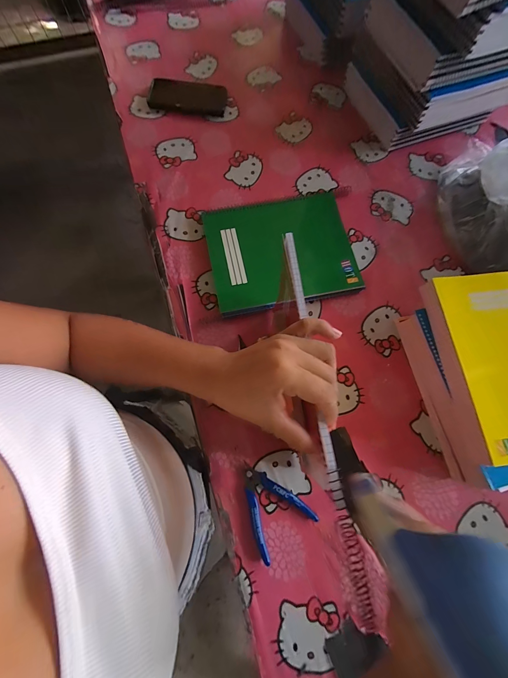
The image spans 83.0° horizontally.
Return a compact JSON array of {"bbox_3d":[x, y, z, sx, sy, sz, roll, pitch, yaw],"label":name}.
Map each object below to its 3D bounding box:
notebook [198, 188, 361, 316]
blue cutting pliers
[{"bbox_3d":[0.045,-0.157,0.508,0.245,0.031,0.205,-13,74,-6],"label":"notebook"},{"bbox_3d":[0.018,0.228,0.394,0.086,0.013,0.110,-37,77,-12],"label":"blue cutting pliers"}]

